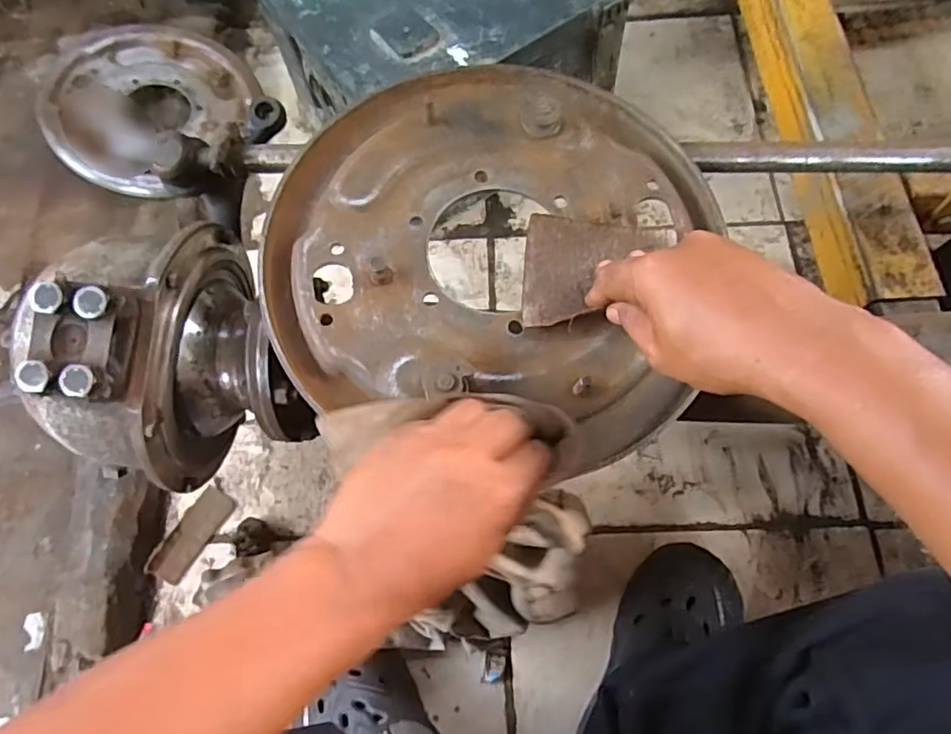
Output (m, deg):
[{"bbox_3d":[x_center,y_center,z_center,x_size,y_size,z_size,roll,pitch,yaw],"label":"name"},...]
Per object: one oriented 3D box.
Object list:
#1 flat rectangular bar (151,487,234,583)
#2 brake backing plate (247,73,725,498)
[{"bbox_3d":[-0.337,0.200,0.714,0.046,0.009,0.110,29,74,12],"label":"flat rectangular bar"},{"bbox_3d":[0.006,-0.089,0.398,0.277,0.035,0.269,-1,70,2],"label":"brake backing plate"}]

